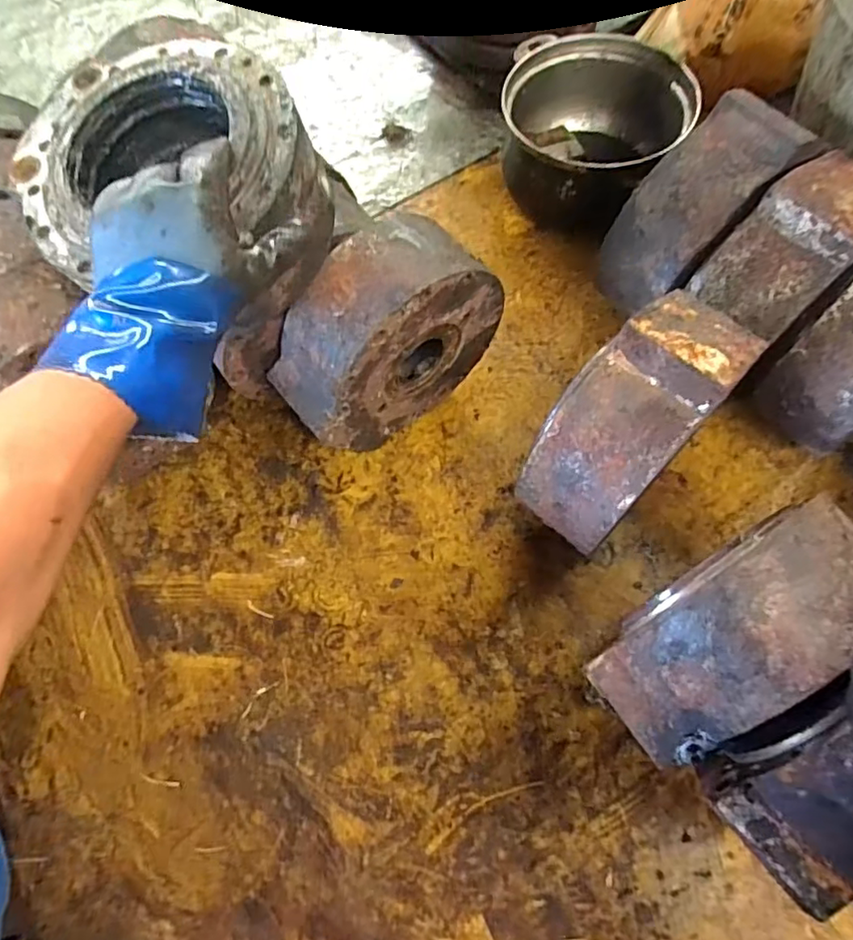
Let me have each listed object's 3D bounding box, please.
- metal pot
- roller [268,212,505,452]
[{"bbox_3d":[0.208,-0.444,0.795,0.222,0.144,0.239,-1,66,3],"label":"metal pot"},{"bbox_3d":[-0.041,-0.131,0.623,0.234,0.232,0.093,-37,69,-12],"label":"roller"}]

